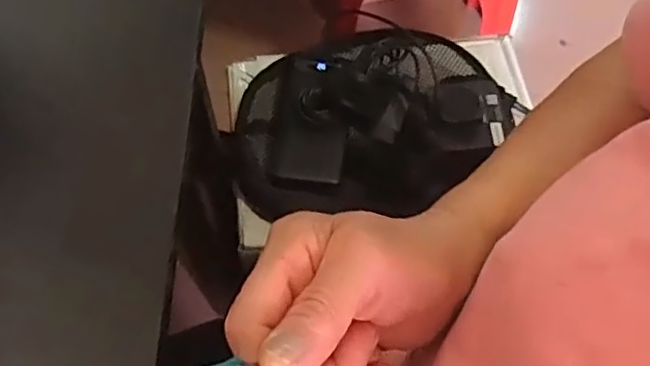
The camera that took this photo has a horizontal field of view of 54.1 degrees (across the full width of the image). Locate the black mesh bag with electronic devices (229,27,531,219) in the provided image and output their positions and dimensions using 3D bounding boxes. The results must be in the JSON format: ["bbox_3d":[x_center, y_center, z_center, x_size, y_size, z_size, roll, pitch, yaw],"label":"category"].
[{"bbox_3d":[0.055,-0.072,0.640,0.281,0.072,0.202,-2,61,-2],"label":"black mesh bag with electronic devices"}]

